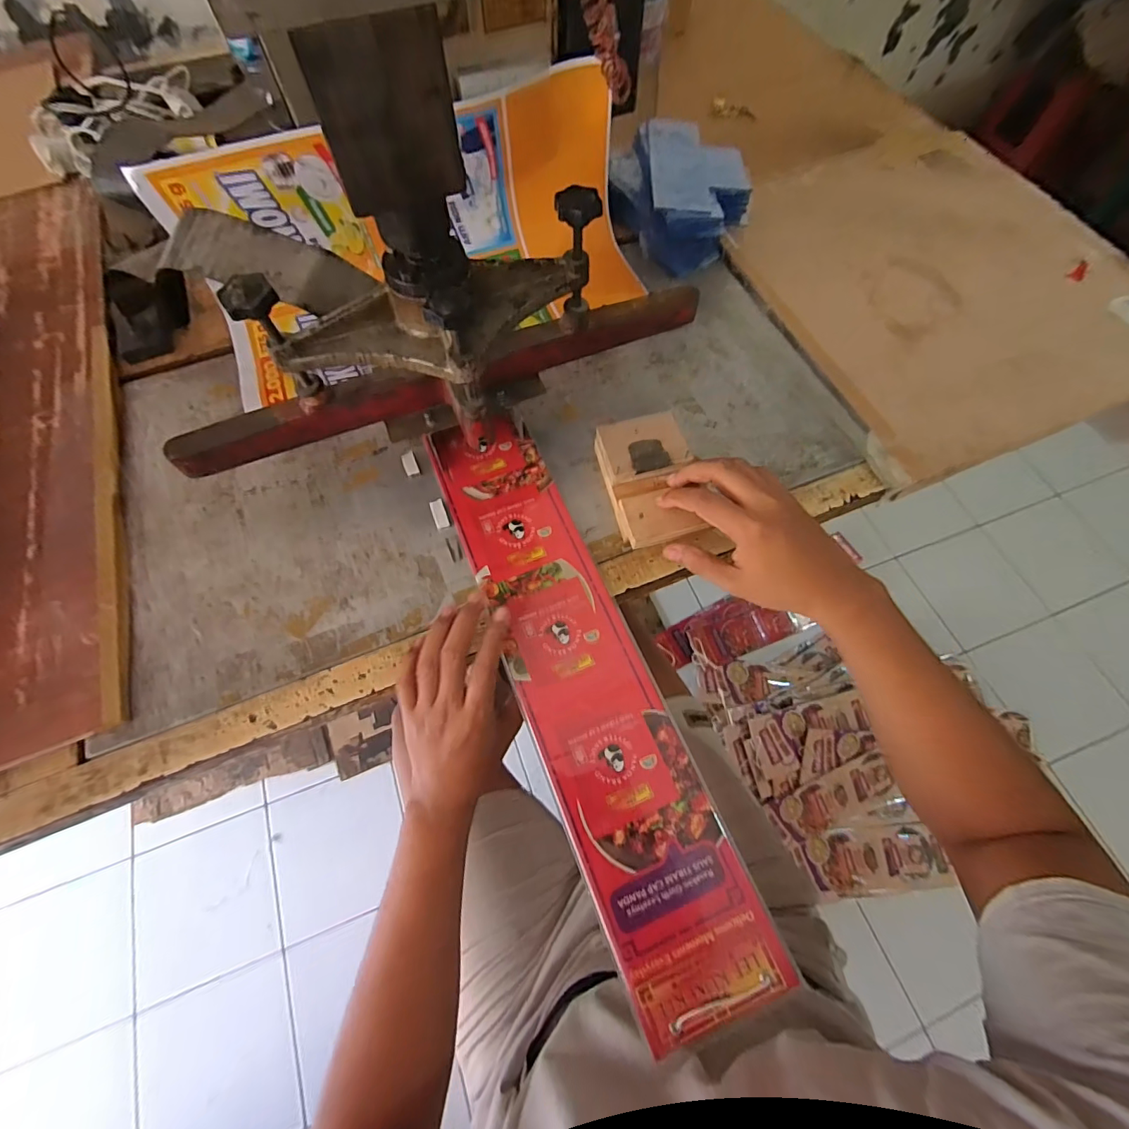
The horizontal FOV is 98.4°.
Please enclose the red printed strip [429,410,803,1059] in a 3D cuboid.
[{"bbox_3d":[0.008,0.077,0.407,0.106,0.006,0.501,-20,68,-9],"label":"red printed strip"}]

